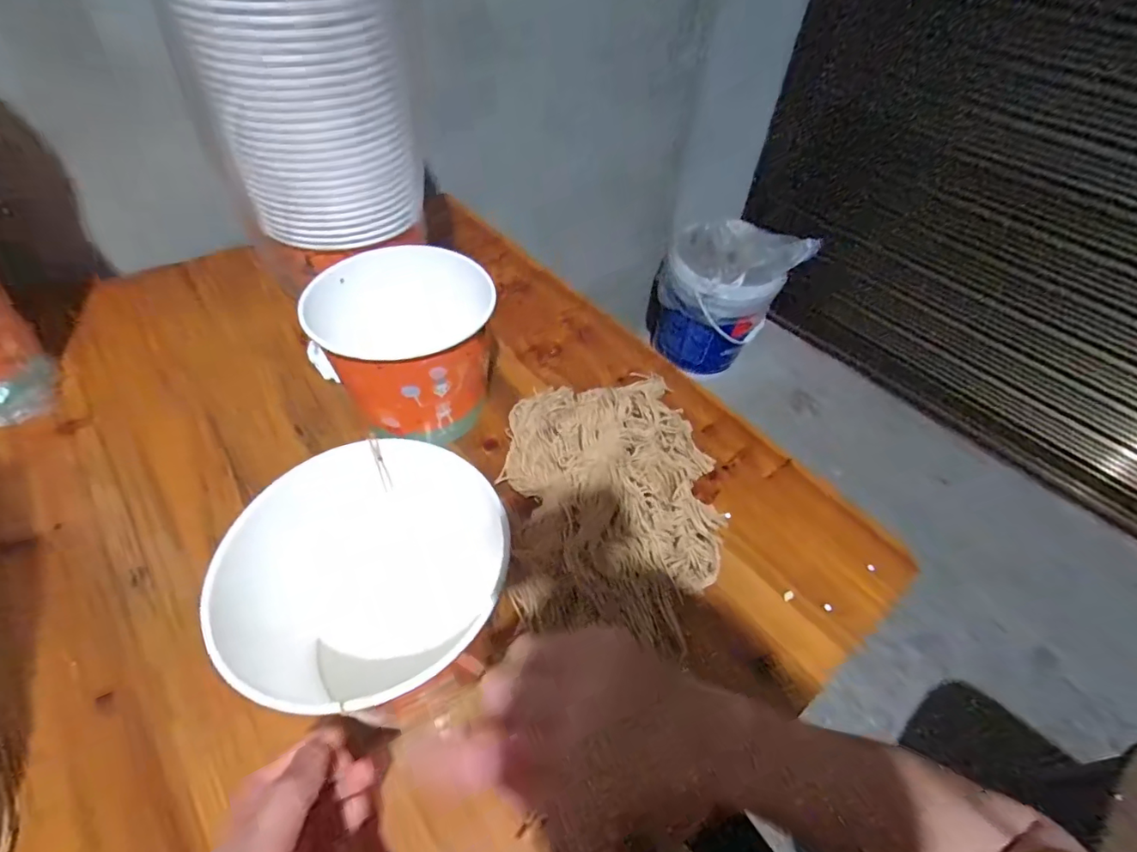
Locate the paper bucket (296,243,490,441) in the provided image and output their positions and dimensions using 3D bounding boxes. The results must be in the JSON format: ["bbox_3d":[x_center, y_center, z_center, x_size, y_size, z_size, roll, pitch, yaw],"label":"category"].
[{"bbox_3d":[-0.152,-0.070,0.502,0.139,0.140,0.145,2,49,-3],"label":"paper bucket"}]

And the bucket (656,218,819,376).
[{"bbox_3d":[0.416,-0.357,1.488,0.305,0.361,0.323,2,49,-3],"label":"bucket"}]

